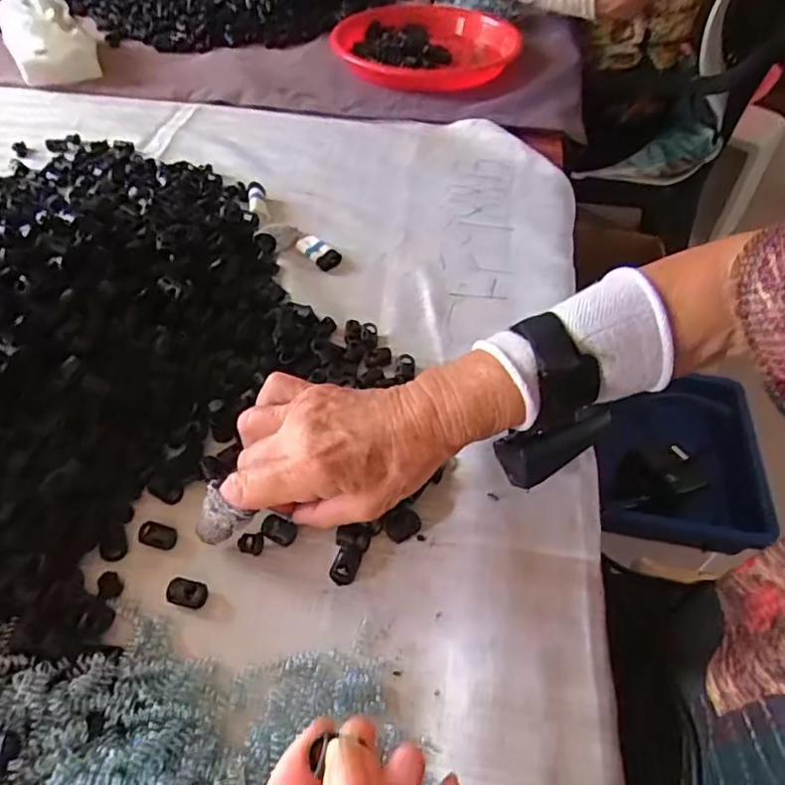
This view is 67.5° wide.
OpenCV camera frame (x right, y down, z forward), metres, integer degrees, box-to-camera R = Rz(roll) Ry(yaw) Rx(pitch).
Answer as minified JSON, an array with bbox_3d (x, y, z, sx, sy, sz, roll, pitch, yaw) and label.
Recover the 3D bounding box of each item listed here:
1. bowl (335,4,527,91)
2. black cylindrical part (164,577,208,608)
[{"bbox_3d":[0.035,-0.426,0.729,0.207,0.053,0.207,0,49,0],"label":"bowl"},{"bbox_3d":[-0.113,0.109,0.321,0.021,0.007,0.015,9,51,5],"label":"black cylindrical part"}]

